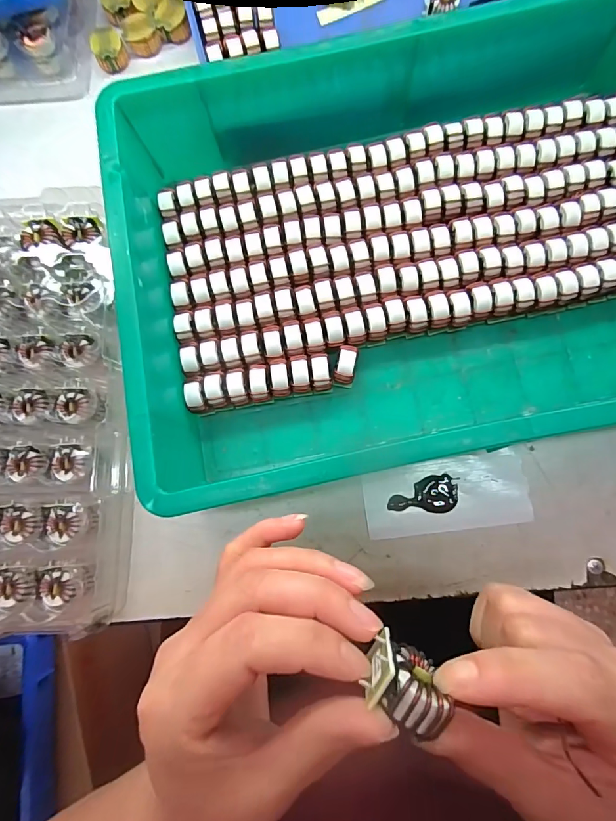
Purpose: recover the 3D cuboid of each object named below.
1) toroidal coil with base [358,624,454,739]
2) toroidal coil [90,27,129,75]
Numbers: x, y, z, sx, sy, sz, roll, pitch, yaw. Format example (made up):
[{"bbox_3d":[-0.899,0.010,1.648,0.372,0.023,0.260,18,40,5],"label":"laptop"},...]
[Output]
[{"bbox_3d":[0.030,0.085,0.129,0.023,0.017,0.017,31,82,6],"label":"toroidal coil with base"},{"bbox_3d":[-0.176,-0.320,0.369,0.027,0.018,0.028,-1,80,4],"label":"toroidal coil"}]

